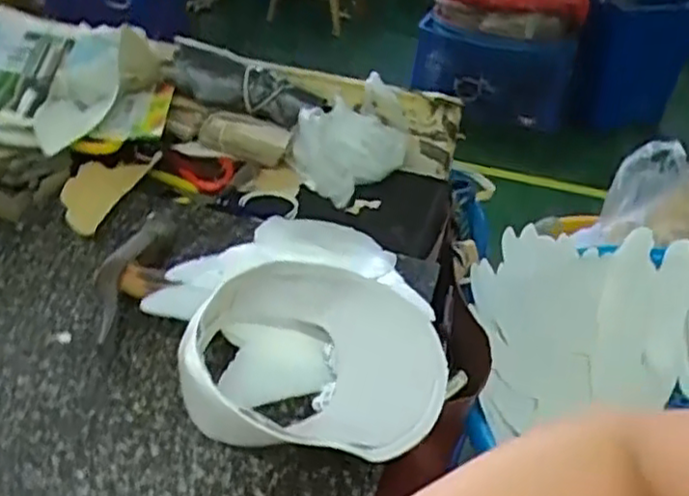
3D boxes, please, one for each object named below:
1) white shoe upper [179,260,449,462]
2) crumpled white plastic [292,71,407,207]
[{"bbox_3d":[-0.015,0.071,0.432,0.161,0.067,0.126,6,36,-2],"label":"white shoe upper"},{"bbox_3d":[-0.004,-0.106,0.674,0.099,0.066,0.140,23,38,21],"label":"crumpled white plastic"}]

